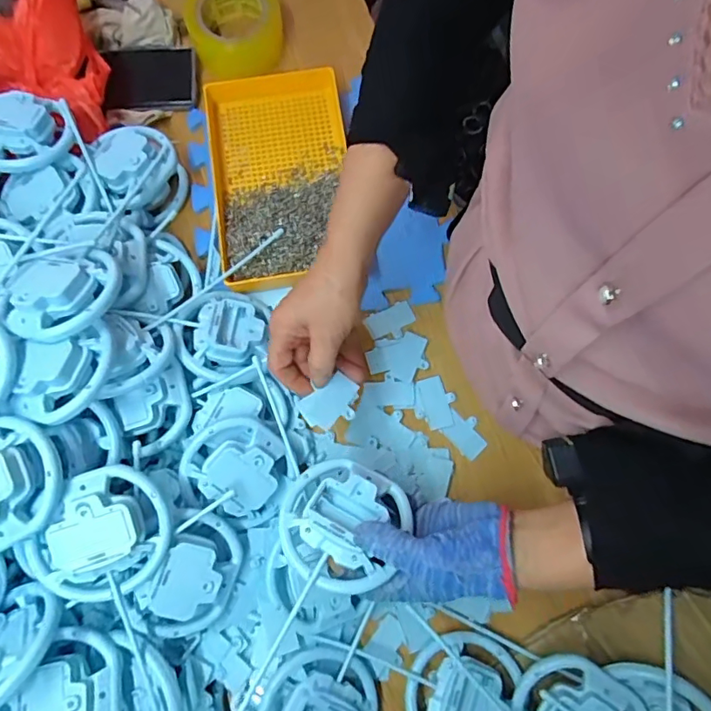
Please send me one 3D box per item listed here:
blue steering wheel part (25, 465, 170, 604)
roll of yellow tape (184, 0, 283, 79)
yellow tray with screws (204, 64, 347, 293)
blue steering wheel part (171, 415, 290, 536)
[{"bbox_3d":[-0.194,0.140,0.400,0.089,0.035,0.103,33,82,-12],"label":"blue steering wheel part"},{"bbox_3d":[-0.143,-0.391,0.608,0.105,0.050,0.090,-18,76,-4],"label":"roll of yellow tape"},{"bbox_3d":[-0.076,-0.193,0.560,0.144,0.034,0.242,-10,76,-2],"label":"yellow tray with screws"},{"bbox_3d":[-0.105,0.104,0.459,0.096,0.047,0.093,-3,76,-1],"label":"blue steering wheel part"}]

